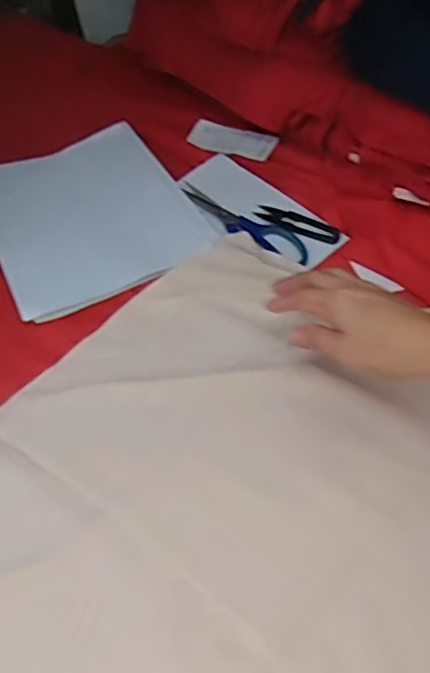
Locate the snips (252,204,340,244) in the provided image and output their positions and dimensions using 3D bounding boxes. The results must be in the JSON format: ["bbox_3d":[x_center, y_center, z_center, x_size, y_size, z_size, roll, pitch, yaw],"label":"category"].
[{"bbox_3d":[0.087,-0.123,0.650,0.099,0.005,0.023,28,57,28],"label":"snips"}]

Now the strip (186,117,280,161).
[{"bbox_3d":[0.020,-0.244,0.757,0.109,0.005,0.049,22,63,15],"label":"strip"}]

